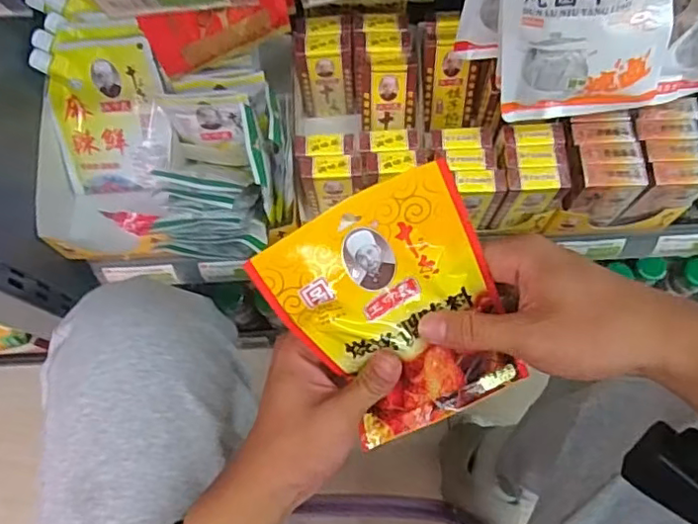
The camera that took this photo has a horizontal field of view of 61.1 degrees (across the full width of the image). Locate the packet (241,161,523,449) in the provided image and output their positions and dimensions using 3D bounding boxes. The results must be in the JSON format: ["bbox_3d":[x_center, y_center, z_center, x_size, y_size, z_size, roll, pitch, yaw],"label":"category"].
[{"bbox_3d":[0.032,0.035,0.347,0.115,0.015,0.160,-28,117,2],"label":"packet"}]

